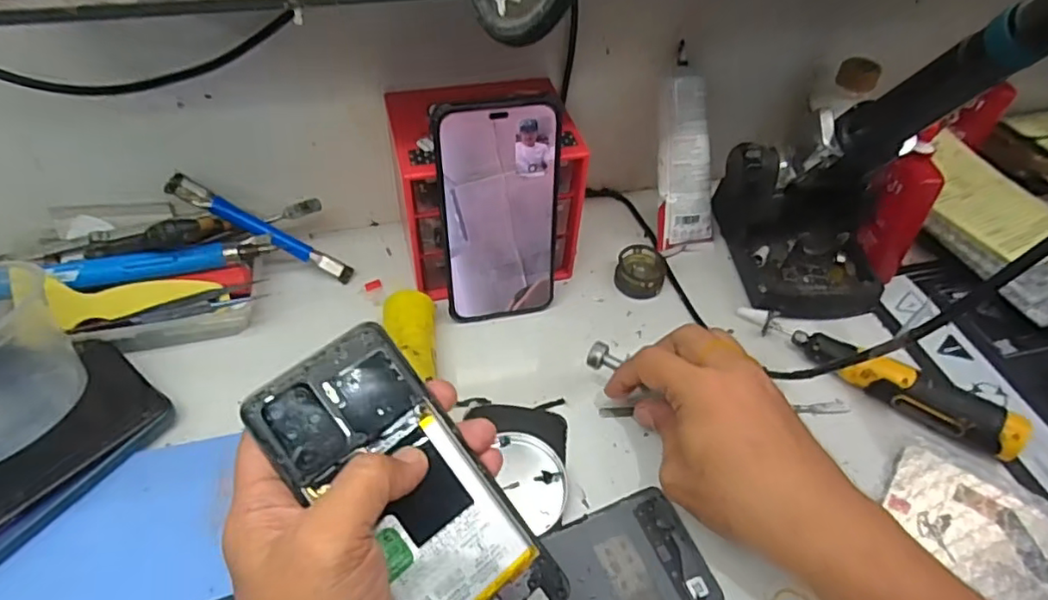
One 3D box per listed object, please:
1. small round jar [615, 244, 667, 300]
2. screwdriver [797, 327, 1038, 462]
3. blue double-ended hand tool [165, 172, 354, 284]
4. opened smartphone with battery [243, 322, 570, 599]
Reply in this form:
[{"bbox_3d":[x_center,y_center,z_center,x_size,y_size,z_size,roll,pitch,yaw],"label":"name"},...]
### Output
[{"bbox_3d":[0.093,-0.022,0.479,0.038,0.018,0.043,18,50,12],"label":"small round jar"},{"bbox_3d":[0.254,0.061,0.405,0.142,0.026,0.029,27,52,19],"label":"screwdriver"},{"bbox_3d":[-0.194,-0.052,0.451,0.140,0.010,0.017,30,46,-19],"label":"blue double-ended hand tool"},{"bbox_3d":[-0.050,0.089,0.270,0.072,0.004,0.155,-34,86,-23],"label":"opened smartphone with battery"}]

